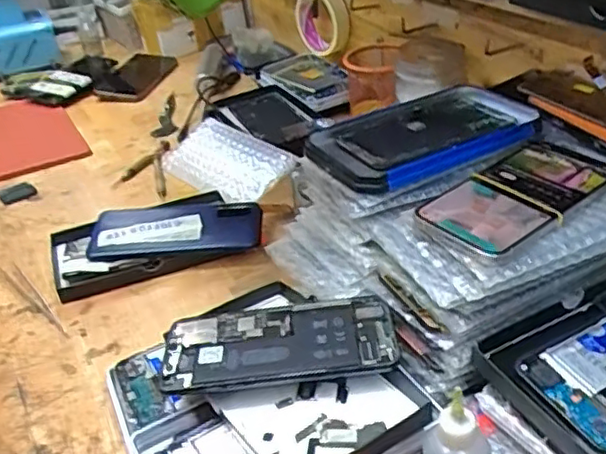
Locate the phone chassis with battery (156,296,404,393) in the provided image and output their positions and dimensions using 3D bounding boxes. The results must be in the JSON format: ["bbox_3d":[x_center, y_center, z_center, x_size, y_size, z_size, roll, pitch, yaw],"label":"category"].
[{"bbox_3d":[-0.016,0.080,0.443,0.154,0.010,0.073,-8,35,0],"label":"phone chassis with battery"}]

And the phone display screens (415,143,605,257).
[{"bbox_3d":[0.147,-0.024,0.444,0.136,0.011,0.069,-27,39,-27],"label":"phone display screens"}]

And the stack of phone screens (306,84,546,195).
[{"bbox_3d":[0.100,-0.074,0.513,0.181,0.021,0.098,-22,37,-22],"label":"stack of phone screens"}]

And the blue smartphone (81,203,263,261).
[{"bbox_3d":[-0.125,0.000,0.637,0.165,0.015,0.076,-4,47,-4],"label":"blue smartphone"}]

